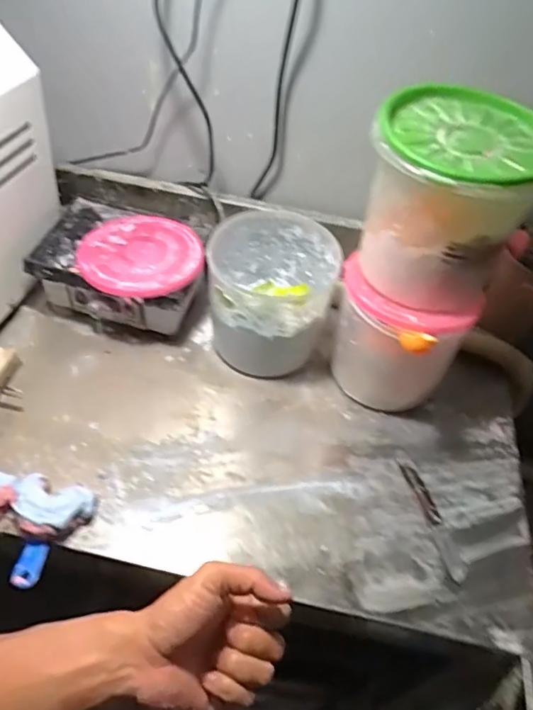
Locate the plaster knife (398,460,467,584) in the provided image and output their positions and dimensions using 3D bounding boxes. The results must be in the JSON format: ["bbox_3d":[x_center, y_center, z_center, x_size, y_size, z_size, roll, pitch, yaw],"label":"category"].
[{"bbox_3d":[0.184,0.179,0.592,0.019,0.010,0.142,-7,50,-14],"label":"plaster knife"}]

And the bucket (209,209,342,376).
[{"bbox_3d":[0.006,-0.070,0.691,0.156,0.168,0.153,4,49,-5],"label":"bucket"}]

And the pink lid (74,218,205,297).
[{"bbox_3d":[-0.164,-0.135,0.696,0.151,0.024,0.156,4,49,-5],"label":"pink lid"}]

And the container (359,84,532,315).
[{"bbox_3d":[0.182,-0.148,0.543,0.165,0.164,0.166,24,50,13],"label":"container"}]

